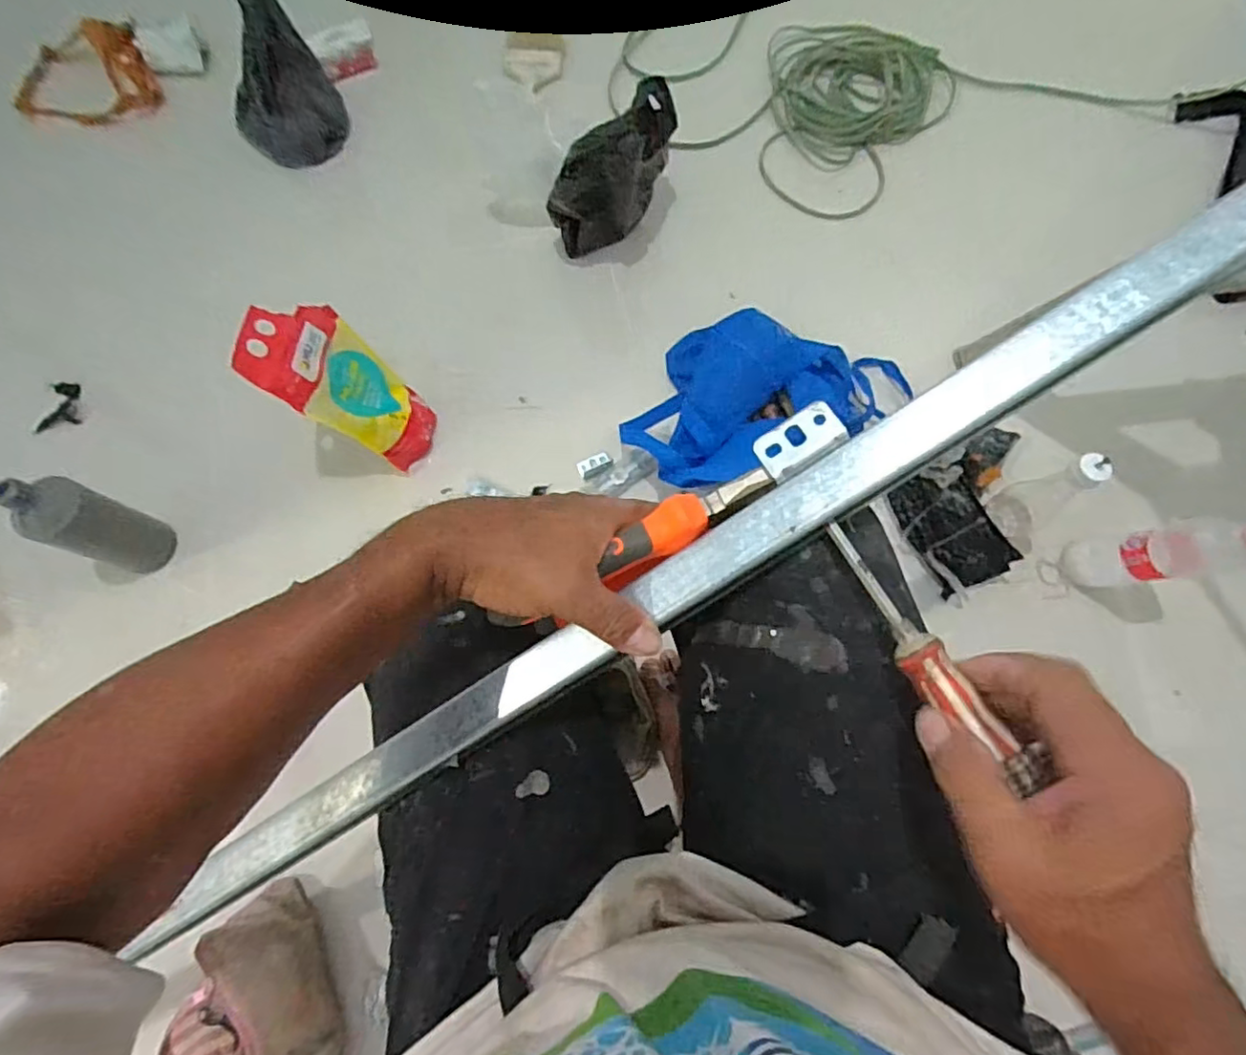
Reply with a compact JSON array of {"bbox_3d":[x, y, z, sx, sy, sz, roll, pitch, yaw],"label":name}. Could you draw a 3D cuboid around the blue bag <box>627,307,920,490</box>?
[{"bbox_3d":[0.182,-0.181,0.859,0.377,0.079,0.233,-22,74,-7],"label":"blue bag"}]

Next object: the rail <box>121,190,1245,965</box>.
[{"bbox_3d":[0.008,0.052,0.356,0.711,0.030,0.034,-34,75,9],"label":"rail"}]

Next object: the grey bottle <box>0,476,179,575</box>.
[{"bbox_3d":[-0.615,-0.002,0.726,0.061,0.210,0.072,21,73,6],"label":"grey bottle"}]

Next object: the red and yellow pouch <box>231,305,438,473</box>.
[{"bbox_3d":[-0.331,-0.176,0.767,0.034,0.259,0.136,-11,64,28],"label":"red and yellow pouch"}]

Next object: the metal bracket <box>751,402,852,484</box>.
[{"bbox_3d":[0.094,-0.046,0.334,0.045,0.006,0.027,-34,74,12],"label":"metal bracket"}]

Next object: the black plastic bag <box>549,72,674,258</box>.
[{"bbox_3d":[-0.004,-0.498,0.891,0.204,0.192,0.090,-39,77,-12],"label":"black plastic bag"}]

